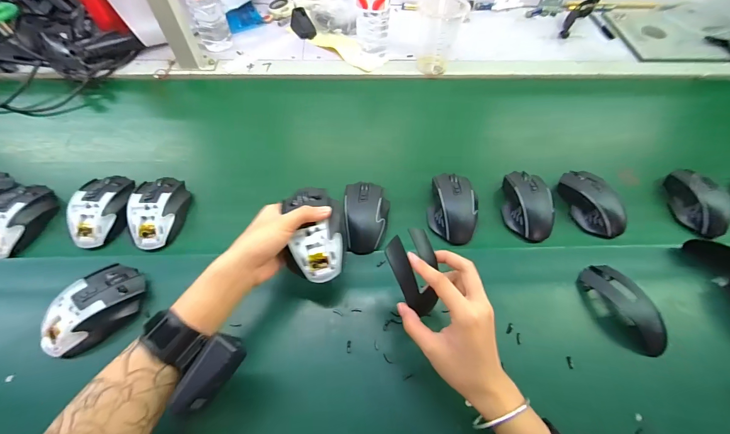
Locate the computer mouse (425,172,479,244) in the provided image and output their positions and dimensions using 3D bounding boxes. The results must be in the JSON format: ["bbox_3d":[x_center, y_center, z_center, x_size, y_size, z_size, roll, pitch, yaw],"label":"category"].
[{"bbox_3d":[0.133,-0.018,0.485,0.067,0.035,0.108,5,60,0],"label":"computer mouse"}]

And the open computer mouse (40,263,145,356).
[{"bbox_3d":[-0.330,0.112,0.391,0.068,0.044,0.119,36,65,17],"label":"open computer mouse"}]

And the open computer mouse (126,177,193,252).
[{"bbox_3d":[-0.299,-0.012,0.470,0.071,0.031,0.109,-7,61,-7],"label":"open computer mouse"}]

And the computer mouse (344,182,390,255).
[{"bbox_3d":[0.002,-0.003,0.469,0.064,0.035,0.106,2,60,-2],"label":"computer mouse"}]

